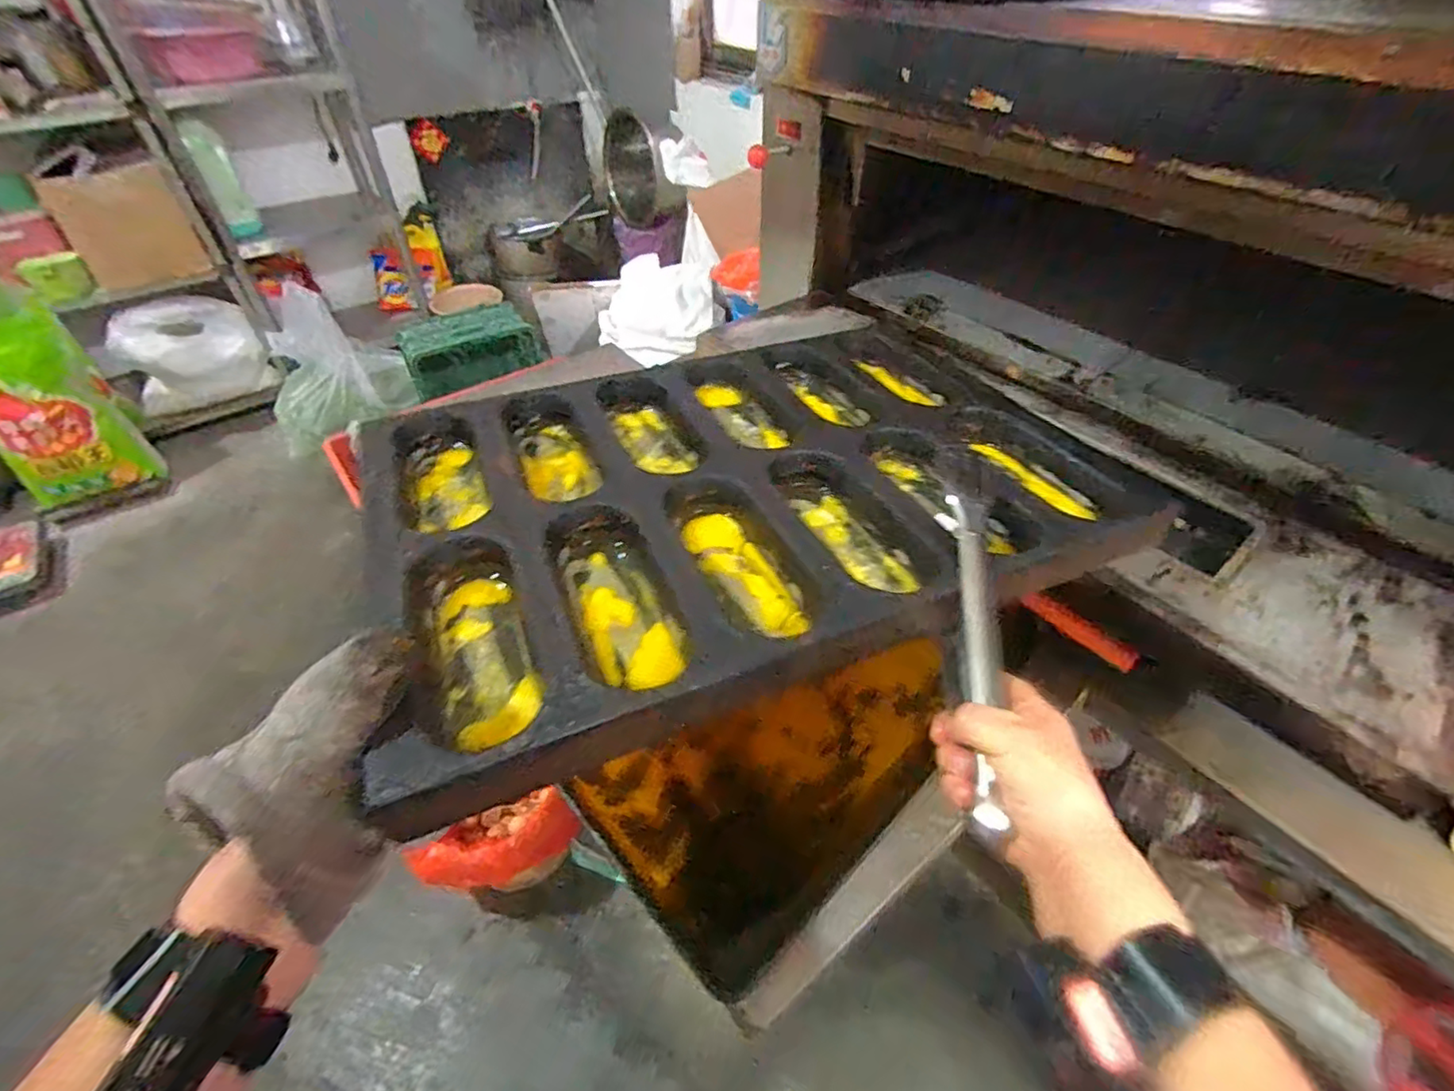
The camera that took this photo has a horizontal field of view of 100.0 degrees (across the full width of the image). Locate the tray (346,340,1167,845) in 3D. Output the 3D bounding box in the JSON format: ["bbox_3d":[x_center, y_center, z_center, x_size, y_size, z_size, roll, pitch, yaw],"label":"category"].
[{"bbox_3d":[0.023,-0.074,0.544,0.603,0.063,0.439,-16,48,-15],"label":"tray"}]

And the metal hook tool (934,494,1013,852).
[{"bbox_3d":[0.159,0.067,0.395,0.028,0.013,0.230,5,58,6],"label":"metal hook tool"}]

